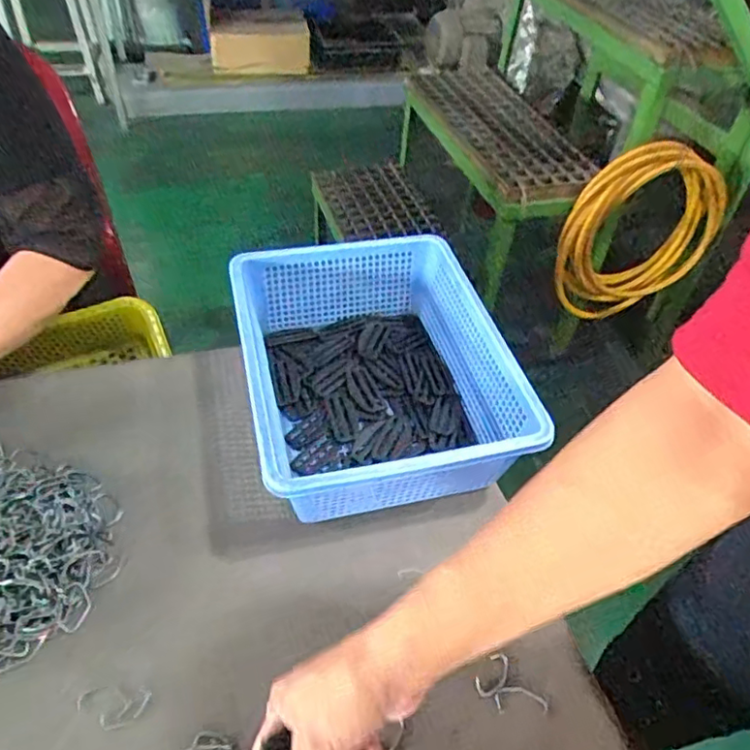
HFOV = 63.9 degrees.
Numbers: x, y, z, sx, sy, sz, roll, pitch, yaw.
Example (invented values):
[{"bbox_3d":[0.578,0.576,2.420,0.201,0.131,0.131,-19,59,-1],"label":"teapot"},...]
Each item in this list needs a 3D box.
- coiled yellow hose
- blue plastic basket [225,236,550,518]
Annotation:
[{"bbox_3d":[0.555,-0.287,1.260,0.379,0.373,0.061,-6,47,-10],"label":"coiled yellow hose"},{"bbox_3d":[-0.006,-0.004,0.587,0.225,0.102,0.291,-8,48,-12],"label":"blue plastic basket"}]

